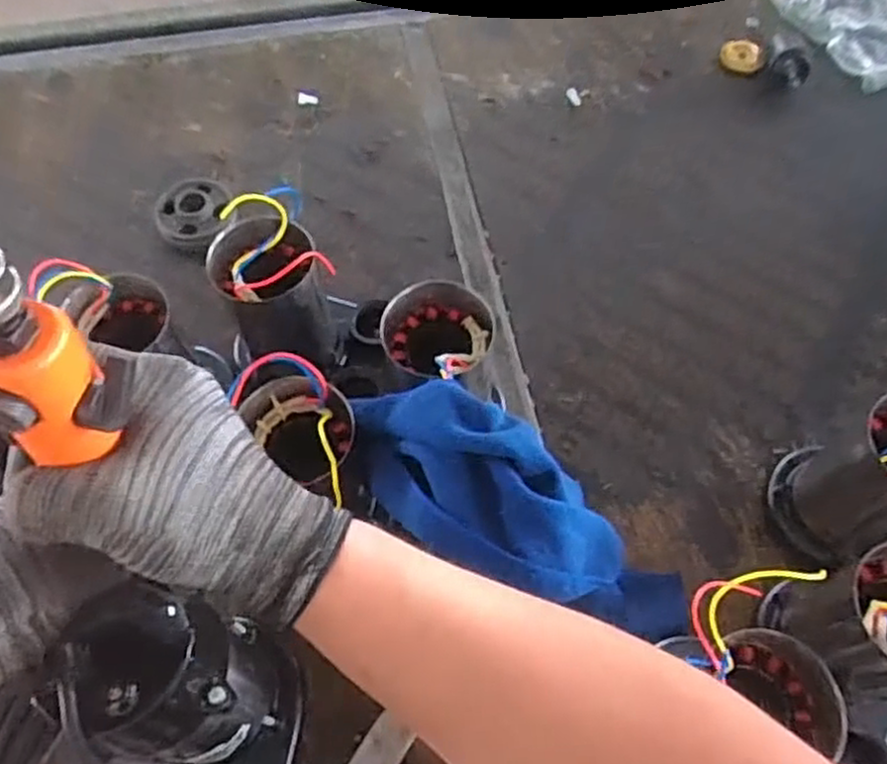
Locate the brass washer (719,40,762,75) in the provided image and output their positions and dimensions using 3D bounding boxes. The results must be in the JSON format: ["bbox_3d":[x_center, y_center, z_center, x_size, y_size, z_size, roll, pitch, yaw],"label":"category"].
[{"bbox_3d":[0.416,-0.456,1.036,0.056,0.017,0.068,25,64,12],"label":"brass washer"}]

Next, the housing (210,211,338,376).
[{"bbox_3d":[-0.155,-0.067,0.700,0.088,0.179,0.079,-20,64,-12],"label":"housing"}]

